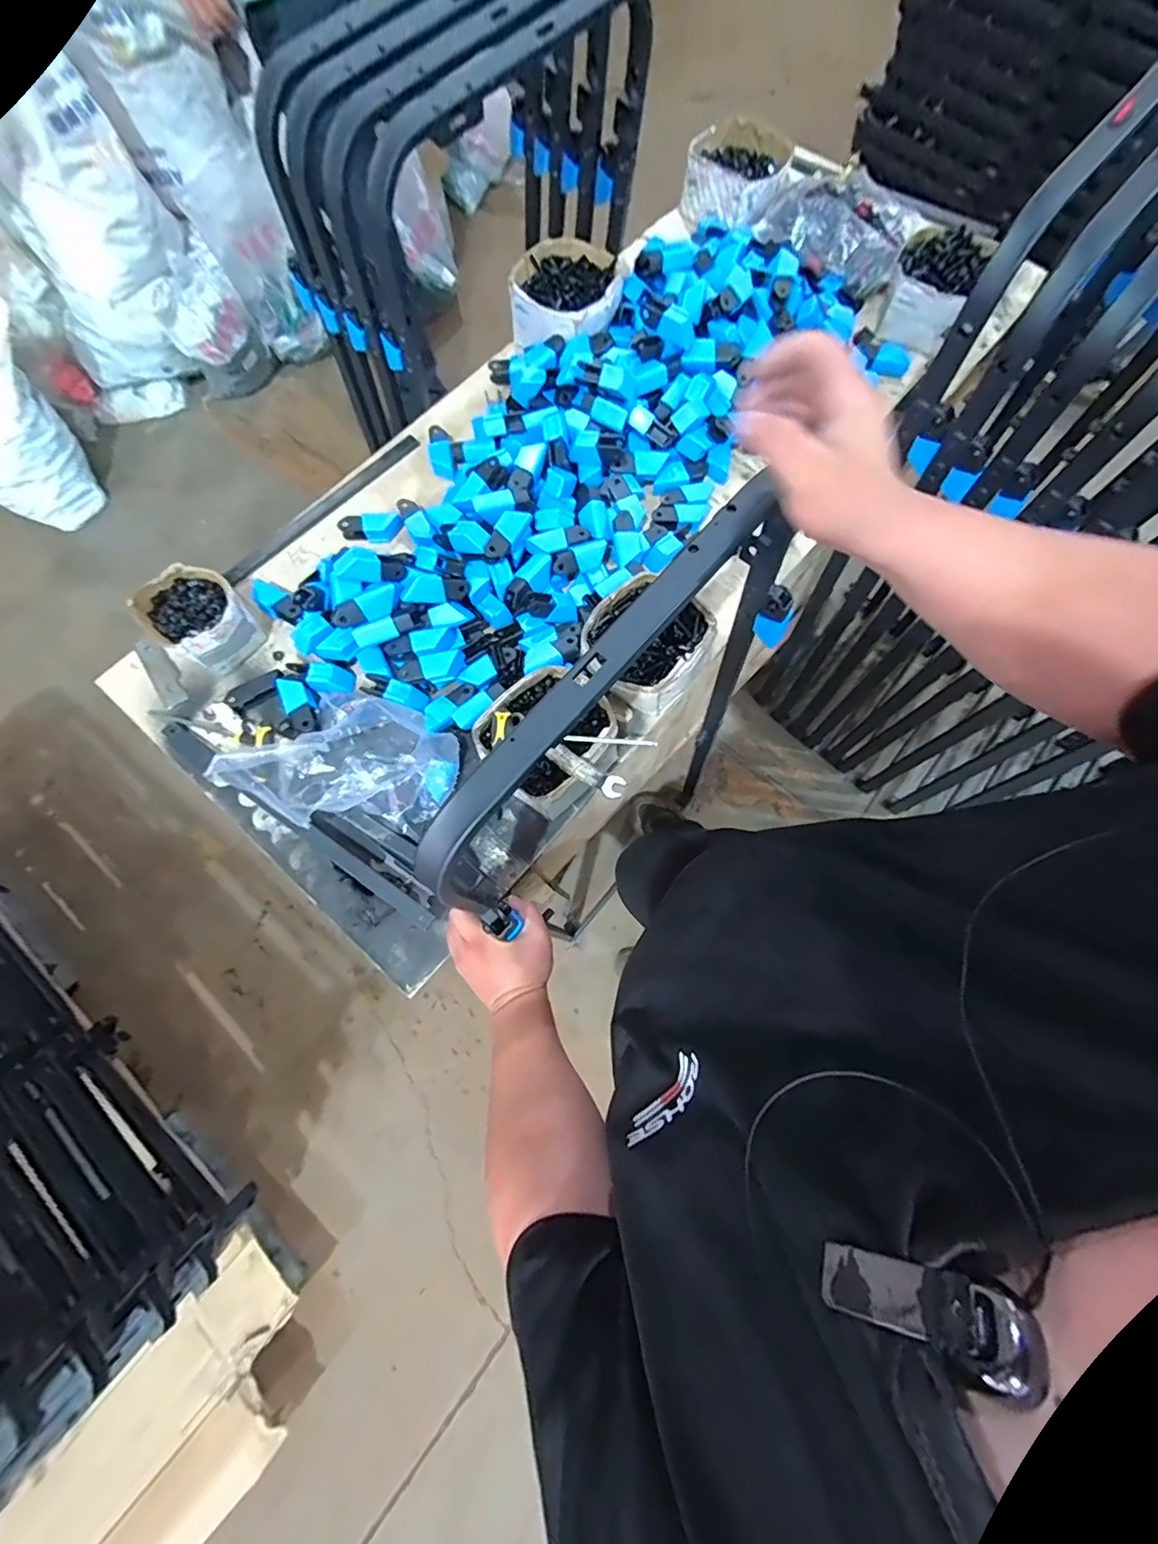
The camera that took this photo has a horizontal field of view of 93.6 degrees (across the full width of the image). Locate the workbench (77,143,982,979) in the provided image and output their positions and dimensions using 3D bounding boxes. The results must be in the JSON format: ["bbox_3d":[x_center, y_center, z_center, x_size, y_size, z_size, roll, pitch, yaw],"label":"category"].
[{"bbox_3d":[0.053,-0.383,1.093,0.579,0.715,1.439,39,78,10],"label":"workbench"}]

